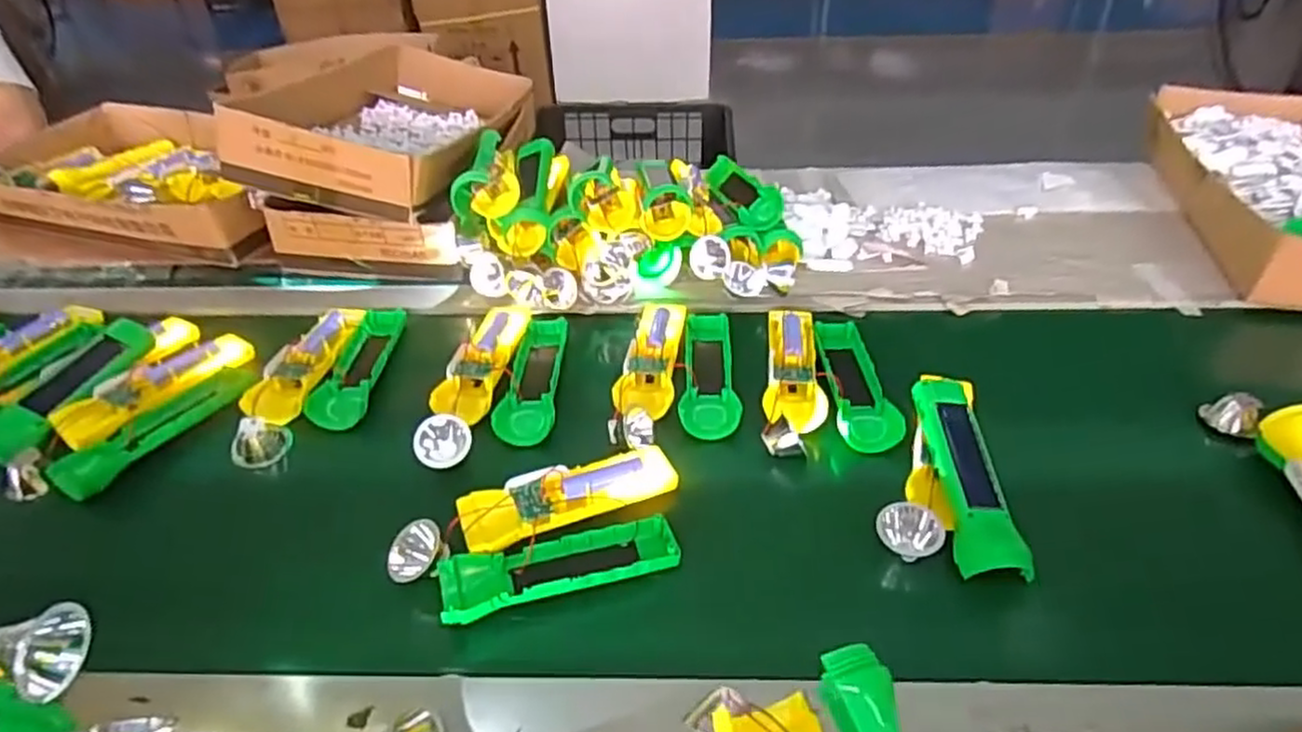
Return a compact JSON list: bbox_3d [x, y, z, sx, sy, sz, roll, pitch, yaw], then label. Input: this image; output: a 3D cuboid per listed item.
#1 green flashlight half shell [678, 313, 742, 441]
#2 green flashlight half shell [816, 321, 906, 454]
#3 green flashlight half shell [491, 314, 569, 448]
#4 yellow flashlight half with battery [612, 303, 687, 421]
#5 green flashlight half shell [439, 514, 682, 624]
[{"bbox_3d":[0.054,0.005,0.671,0.050,0.025,0.161,1,35,3],"label":"green flashlight half shell"},{"bbox_3d":[0.187,0.014,0.657,0.054,0.024,0.160,1,35,2],"label":"green flashlight half shell"},{"bbox_3d":[-0.109,0.015,0.684,0.050,0.033,0.171,0,35,1],"label":"green flashlight half shell"},{"bbox_3d":[0.002,-0.010,0.678,0.049,0.023,0.168,4,36,6],"label":"yellow flashlight half with battery"},{"bbox_3d":[-0.062,0.145,0.510,0.164,0.020,0.049,-9,36,-12],"label":"green flashlight half shell"}]

